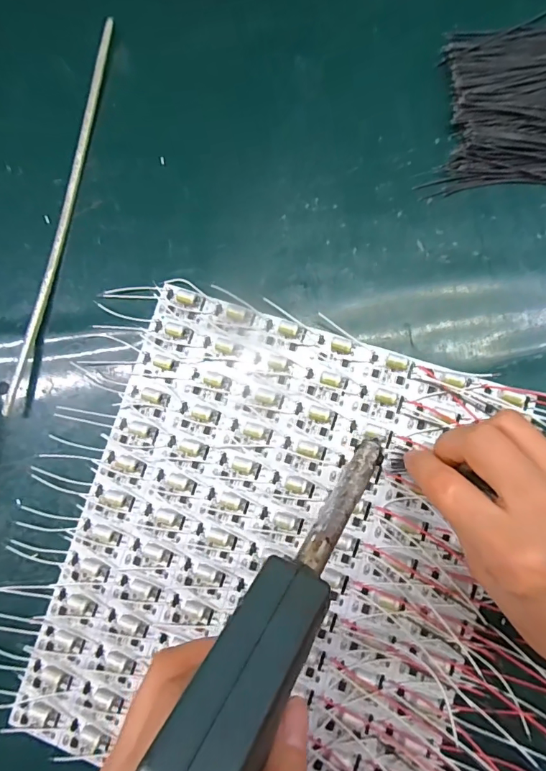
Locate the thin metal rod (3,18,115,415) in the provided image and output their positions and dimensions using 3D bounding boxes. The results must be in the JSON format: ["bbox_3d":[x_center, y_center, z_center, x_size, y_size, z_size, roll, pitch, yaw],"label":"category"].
[{"bbox_3d":[-0.143,-0.118,0.306,0.011,0.007,0.275,11,85,8],"label":"thin metal rod"}]

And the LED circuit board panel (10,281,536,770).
[{"bbox_3d":[0.000,0.102,0.270,0.243,0.010,0.282,16,86,8],"label":"LED circuit board panel"}]

